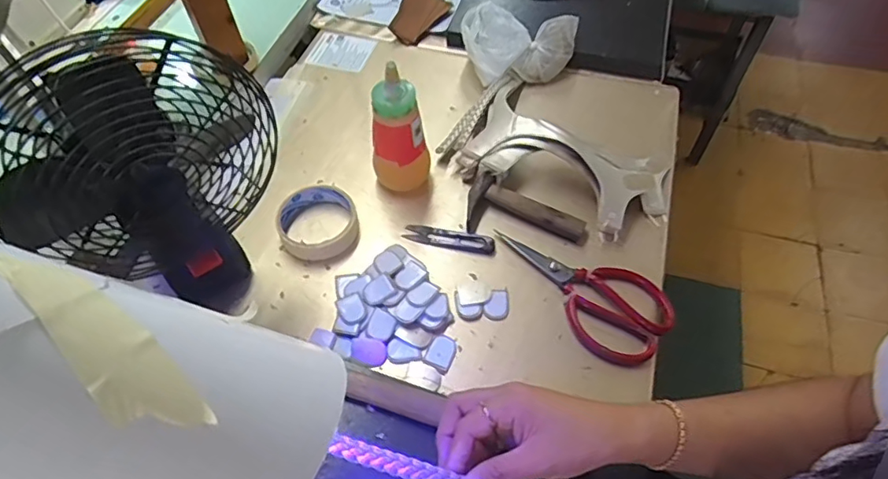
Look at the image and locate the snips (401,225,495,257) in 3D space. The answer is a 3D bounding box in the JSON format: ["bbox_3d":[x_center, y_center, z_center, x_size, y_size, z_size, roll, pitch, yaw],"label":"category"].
[{"bbox_3d":[0.006,0.001,0.610,0.099,0.009,0.025,11,57,7],"label":"snips"}]

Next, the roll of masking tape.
[{"bbox_3d":[-0.140,-0.019,0.612,0.086,0.023,0.087,0,56,0],"label":"roll of masking tape"}]

